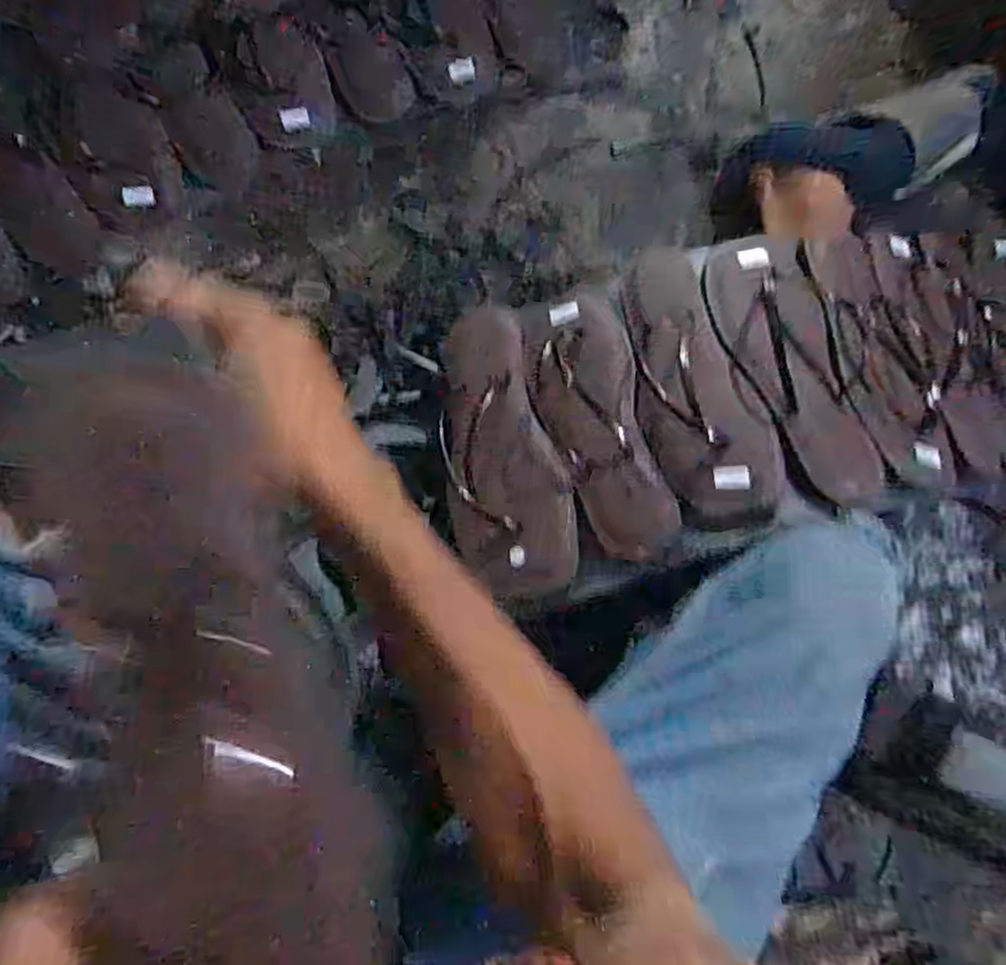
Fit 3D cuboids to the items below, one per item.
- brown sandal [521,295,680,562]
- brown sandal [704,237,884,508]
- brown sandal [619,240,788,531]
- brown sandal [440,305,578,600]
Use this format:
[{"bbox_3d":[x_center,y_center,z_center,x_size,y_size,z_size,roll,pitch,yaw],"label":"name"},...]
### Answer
[{"bbox_3d":[0.073,-0.054,0.554,0.079,0.032,0.241,-13,65,-7],"label":"brown sandal"},{"bbox_3d":[0.224,-0.097,0.547,0.092,0.032,0.240,-11,68,-7],"label":"brown sandal"},{"bbox_3d":[0.144,-0.090,0.544,0.086,0.041,0.259,-9,65,-6],"label":"brown sandal"},{"bbox_3d":[-0.007,-0.037,0.583,0.090,0.040,0.277,-9,66,-6],"label":"brown sandal"}]

